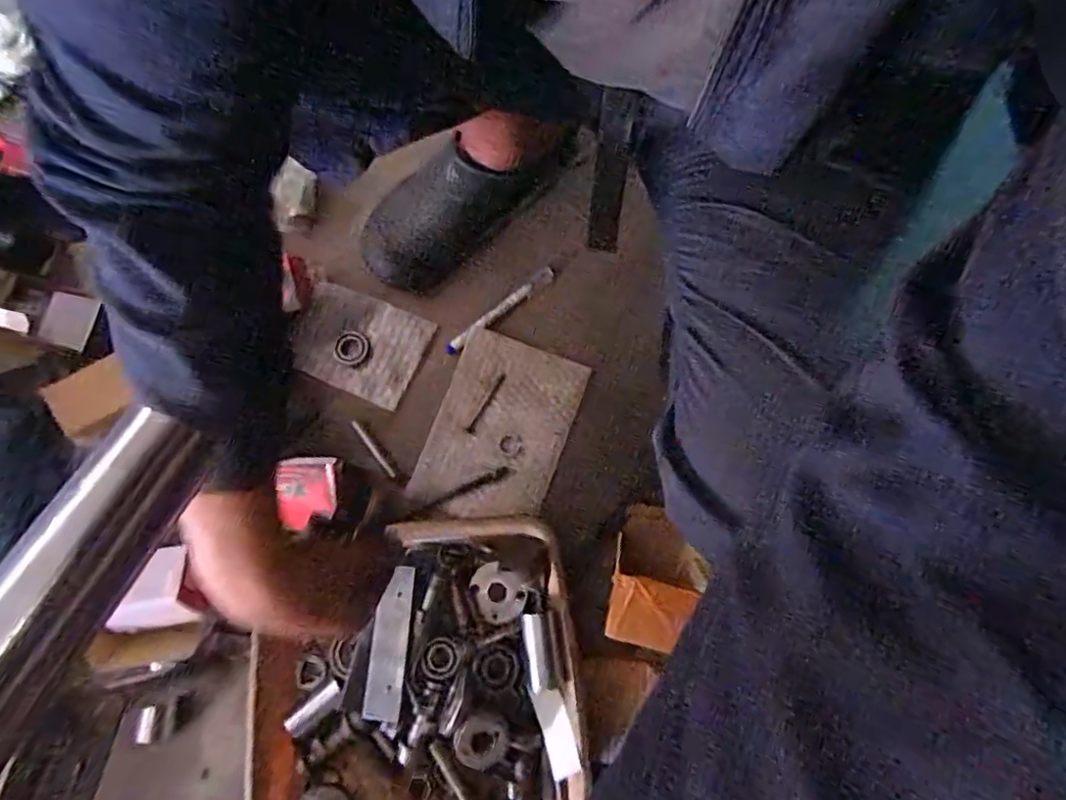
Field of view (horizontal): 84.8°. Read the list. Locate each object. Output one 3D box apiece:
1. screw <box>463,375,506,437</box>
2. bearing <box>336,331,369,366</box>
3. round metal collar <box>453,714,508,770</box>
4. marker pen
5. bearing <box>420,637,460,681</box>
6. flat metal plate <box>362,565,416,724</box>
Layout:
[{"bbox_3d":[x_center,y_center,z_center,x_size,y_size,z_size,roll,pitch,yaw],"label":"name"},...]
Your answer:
[{"bbox_3d":[-0.047,0.005,0.593,0.012,0.004,0.071,32,77,10],"label":"screw"},{"bbox_3d":[-0.191,-0.054,0.614,0.033,0.007,0.036,2,74,2],"label":"bearing"},{"bbox_3d":[-0.044,0.282,0.485,0.042,0.014,0.042,3,80,-15],"label":"round metal collar"},{"bbox_3d":[-0.035,-0.094,0.614,0.137,0.013,0.015,-37,76,-9],"label":"marker pen"},{"bbox_3d":[-0.083,0.231,0.521,0.032,0.010,0.035,0,74,1],"label":"bearing"},{"bbox_3d":[-0.126,0.210,0.510,0.035,0.005,0.123,-3,71,18],"label":"flat metal plate"}]

